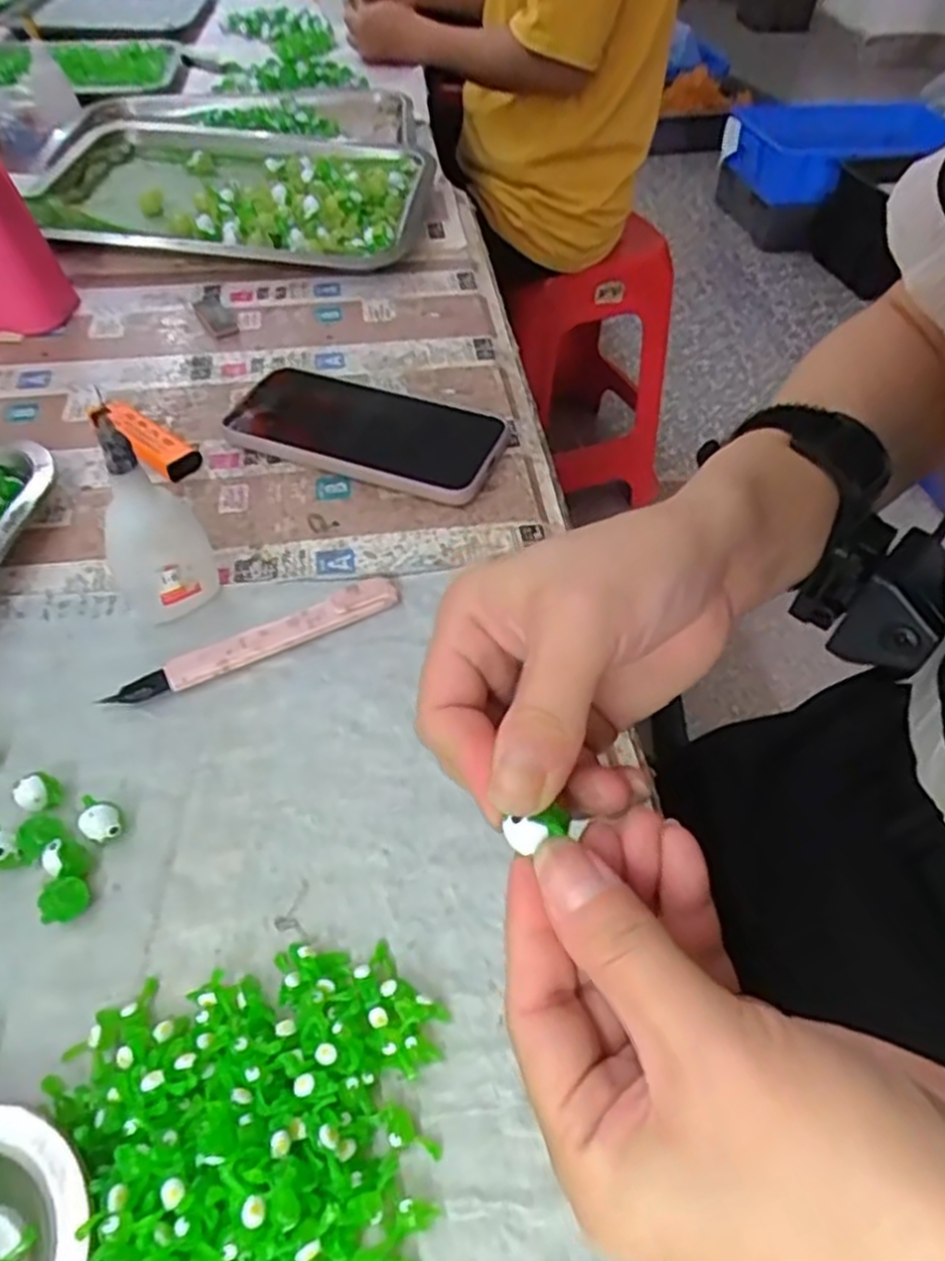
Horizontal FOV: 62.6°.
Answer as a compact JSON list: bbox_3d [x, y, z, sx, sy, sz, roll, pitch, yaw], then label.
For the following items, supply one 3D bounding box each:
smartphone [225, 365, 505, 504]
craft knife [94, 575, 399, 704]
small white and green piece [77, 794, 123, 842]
[{"bbox_3d":[-0.062,-0.122,0.468,0.163,0.014,0.090,19,51,14],"label":"smartphone"},{"bbox_3d":[-0.099,0.005,0.365,0.137,0.012,0.018,-23,54,-21],"label":"craft knife"},{"bbox_3d":[-0.145,0.075,0.303,0.015,0.014,0.014,1,49,-1],"label":"small white and green piece"}]

